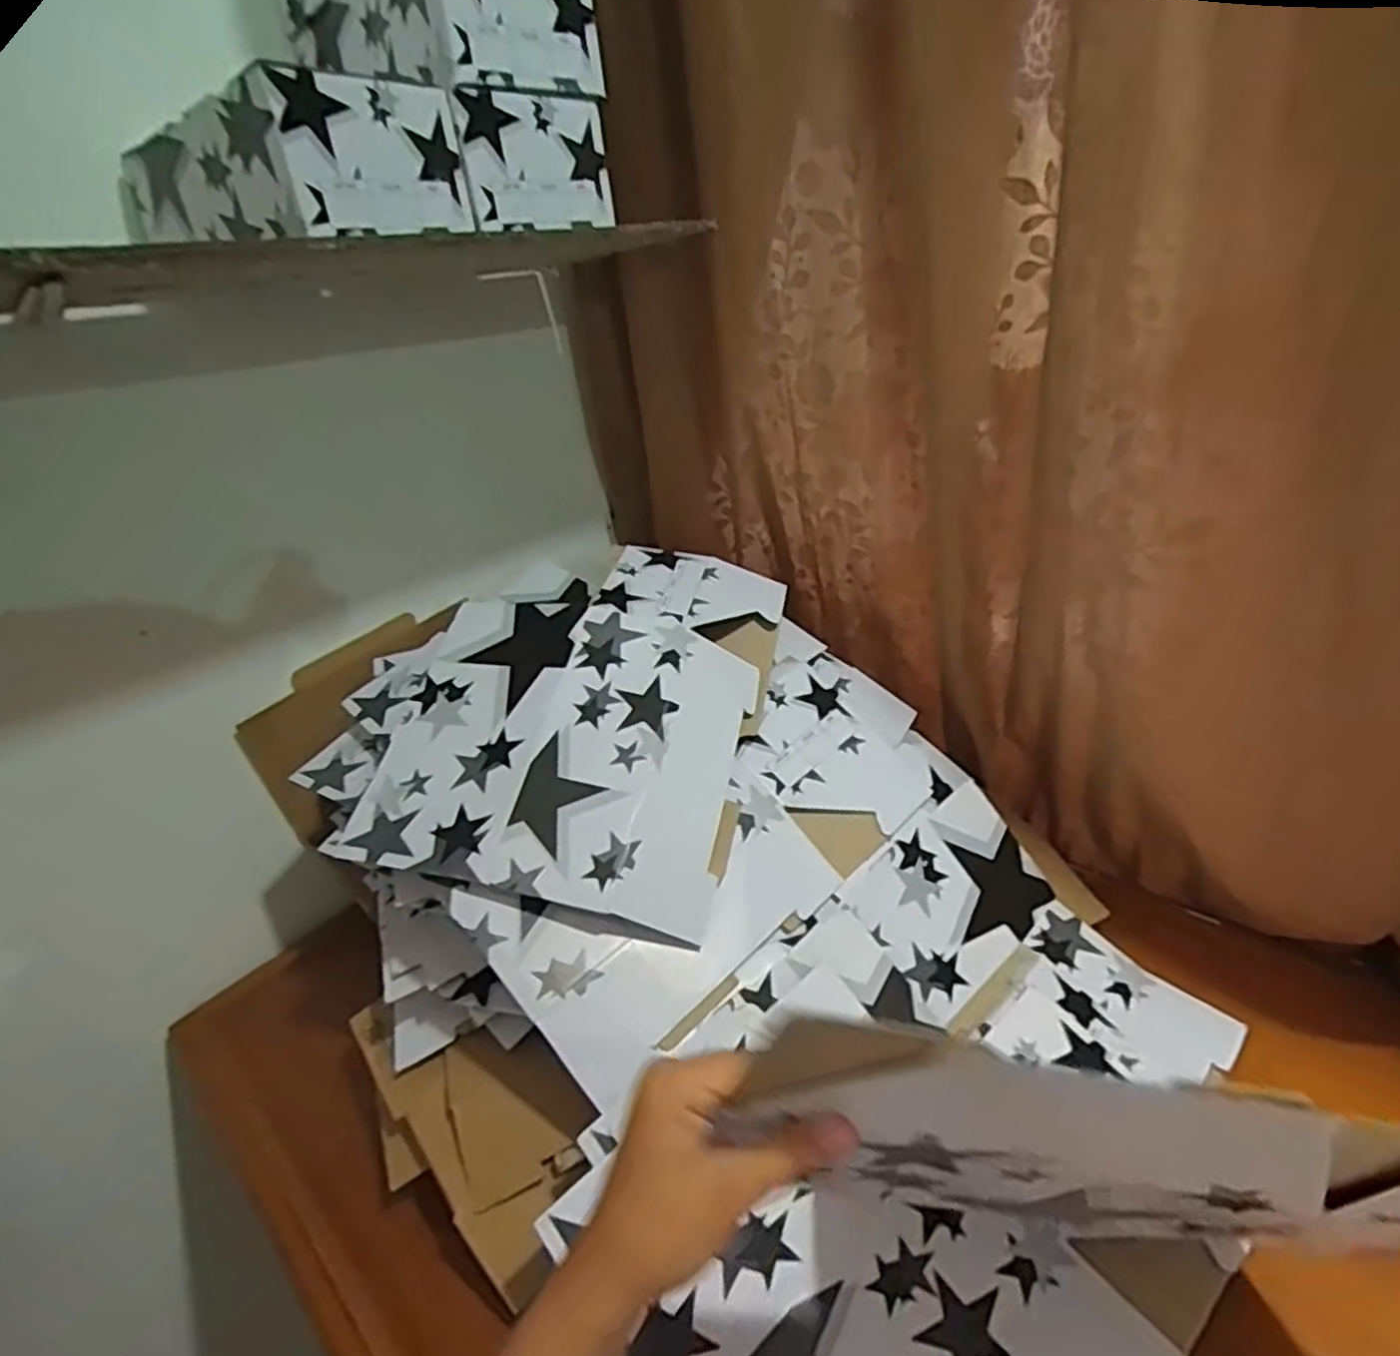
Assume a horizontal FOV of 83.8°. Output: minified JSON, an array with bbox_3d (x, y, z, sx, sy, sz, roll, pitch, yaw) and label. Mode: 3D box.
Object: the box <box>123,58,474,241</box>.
[{"bbox_3d":[-0.323,-0.392,0.617,0.247,0.089,0.161,14,35,34],"label":"box"}]

